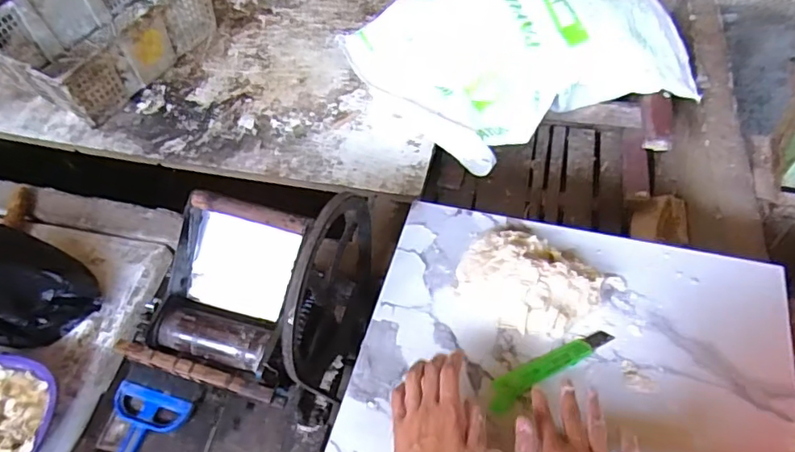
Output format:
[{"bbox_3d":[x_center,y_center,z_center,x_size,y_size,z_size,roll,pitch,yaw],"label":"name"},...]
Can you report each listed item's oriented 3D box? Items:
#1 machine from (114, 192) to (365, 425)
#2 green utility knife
[{"bbox_3d":[-0.191,0.114,0.808,0.254,0.364,0.291,14,58,13],"label":"machine"},{"bbox_3d":[0.181,0.167,0.653,0.169,0.011,0.031,-28,59,-14],"label":"green utility knife"}]

